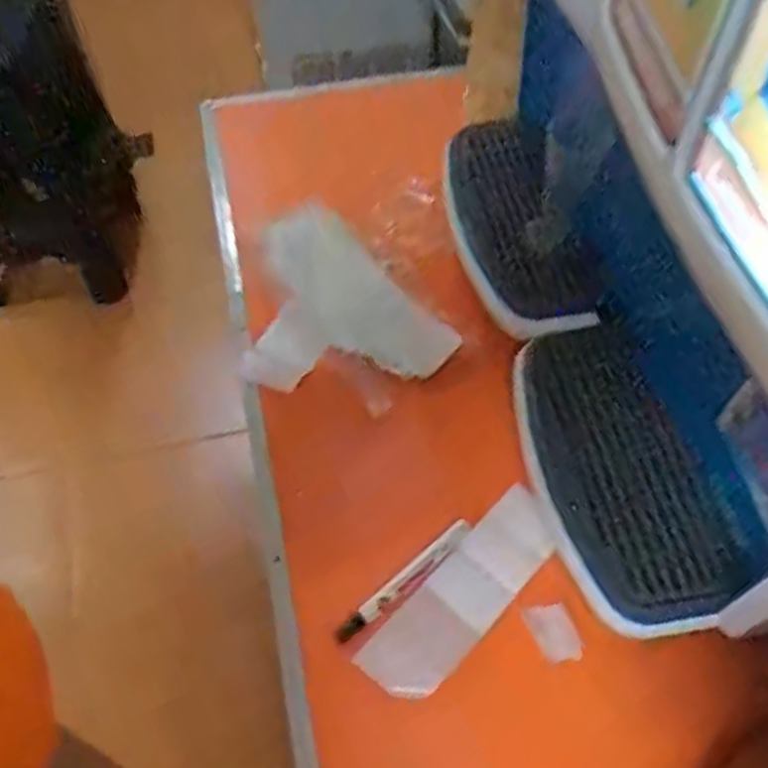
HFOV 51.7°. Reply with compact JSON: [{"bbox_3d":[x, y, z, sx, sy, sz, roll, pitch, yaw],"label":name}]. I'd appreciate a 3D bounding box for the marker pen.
[{"bbox_3d":[0.017,0.157,0.637,0.140,0.015,0.013,-37,64,-22],"label":"marker pen"}]

